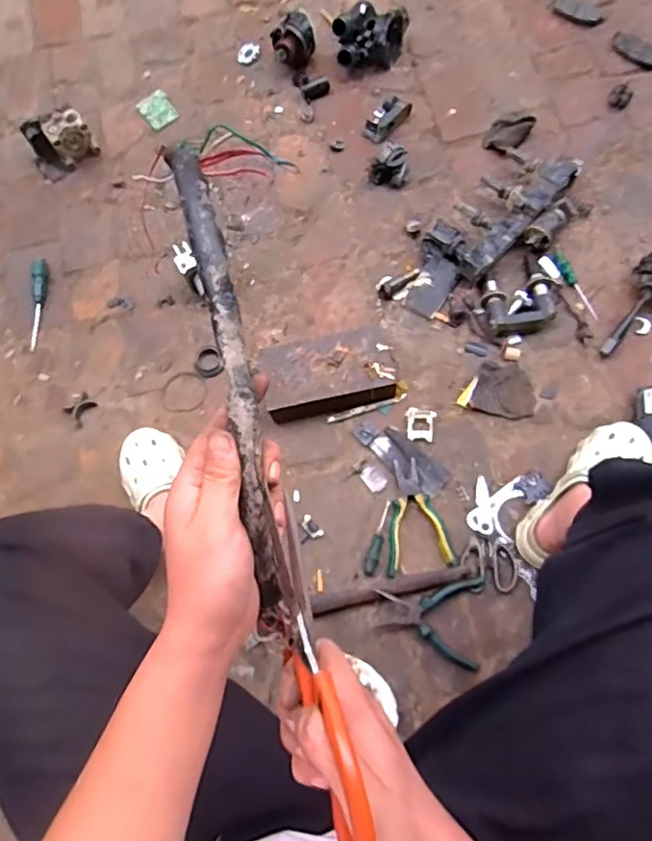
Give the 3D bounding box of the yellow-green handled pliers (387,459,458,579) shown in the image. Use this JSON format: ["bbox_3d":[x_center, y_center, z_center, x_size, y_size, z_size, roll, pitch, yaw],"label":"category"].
[{"bbox_3d":[0.158,0.160,0.949,0.103,0.023,0.184,4,72,7],"label":"yellow-green handled pliers"}]

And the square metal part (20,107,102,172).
[{"bbox_3d":[-0.550,-0.580,1.228,0.124,0.086,0.072,-31,71,-5],"label":"square metal part"}]

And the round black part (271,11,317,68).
[{"bbox_3d":[-0.066,-0.794,1.238,0.090,0.078,0.097,-2,72,5],"label":"round black part"}]

